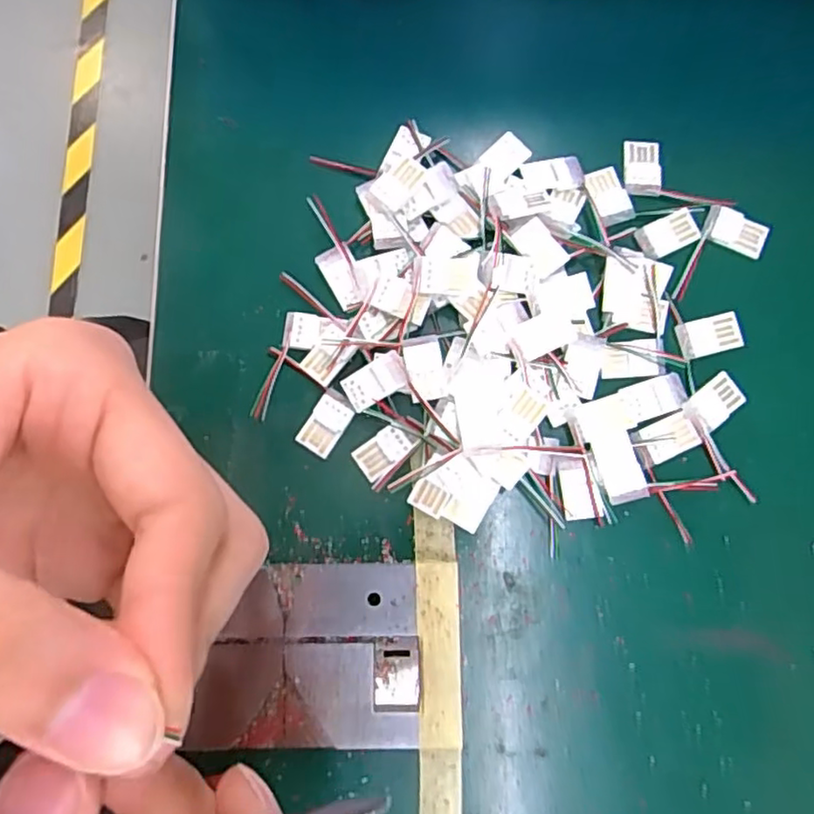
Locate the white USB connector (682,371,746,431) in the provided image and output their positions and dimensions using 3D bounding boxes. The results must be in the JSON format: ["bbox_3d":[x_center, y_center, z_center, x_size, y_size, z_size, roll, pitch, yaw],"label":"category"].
[{"bbox_3d":[0.095,-0.002,0.198,0.018,0.004,0.012,-36,81,-6],"label":"white USB connector"}]

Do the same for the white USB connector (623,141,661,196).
[{"bbox_3d":[0.079,-0.080,0.216,0.013,0.004,0.019,4,79,1],"label":"white USB connector"}]

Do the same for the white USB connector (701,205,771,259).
[{"bbox_3d":[0.107,-0.057,0.209,0.019,0.004,0.011,23,80,4],"label":"white USB connector"}]

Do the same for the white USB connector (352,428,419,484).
[{"bbox_3d":[-0.006,0.013,0.198,0.019,0.004,0.011,-37,81,-6],"label":"white USB connector"}]

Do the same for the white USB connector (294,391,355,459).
[{"bbox_3d":[-0.025,0.006,0.200,0.012,0.004,0.018,31,81,6],"label":"white USB connector"}]

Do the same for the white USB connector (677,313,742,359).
[{"bbox_3d":[0.096,-0.023,0.202,0.019,0.004,0.012,-14,80,-2],"label":"white USB connector"}]

